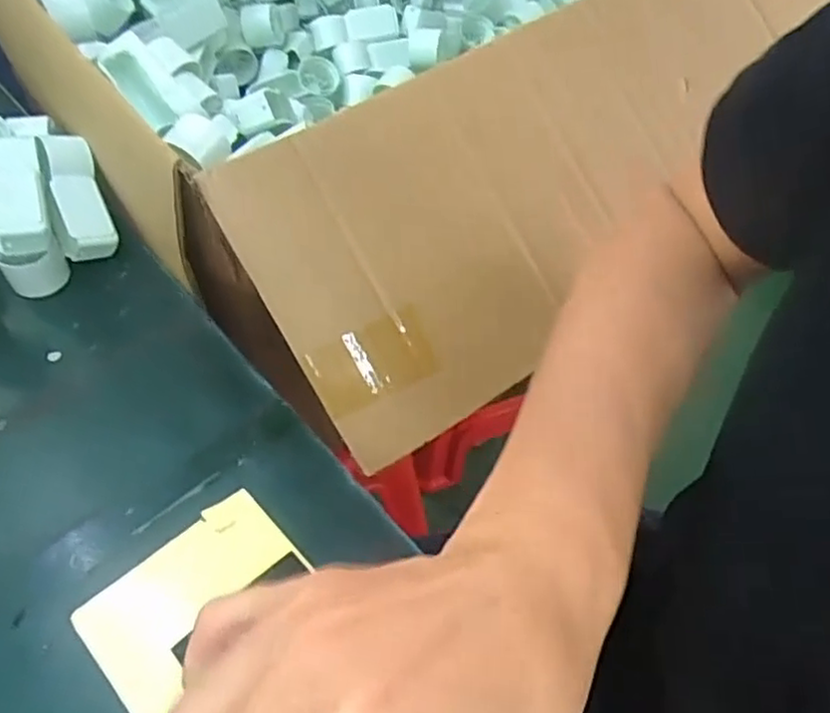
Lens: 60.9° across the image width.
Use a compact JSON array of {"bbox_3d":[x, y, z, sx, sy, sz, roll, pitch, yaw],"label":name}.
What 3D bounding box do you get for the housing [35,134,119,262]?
[{"bbox_3d":[-0.244,-0.113,0.504,0.041,0.028,0.090,-7,74,-48],"label":"housing"}]

